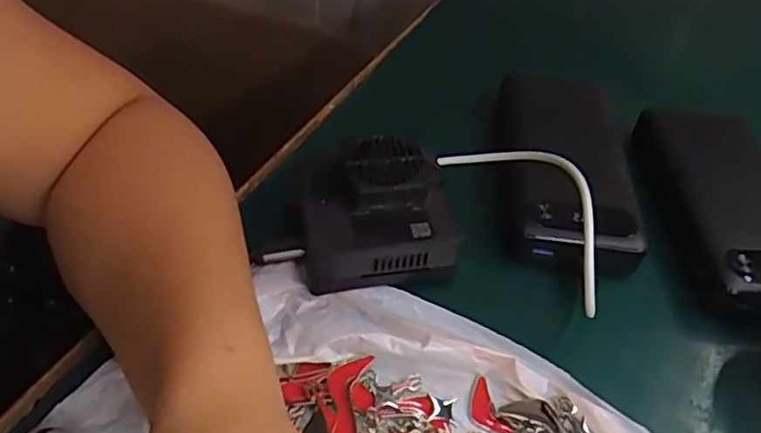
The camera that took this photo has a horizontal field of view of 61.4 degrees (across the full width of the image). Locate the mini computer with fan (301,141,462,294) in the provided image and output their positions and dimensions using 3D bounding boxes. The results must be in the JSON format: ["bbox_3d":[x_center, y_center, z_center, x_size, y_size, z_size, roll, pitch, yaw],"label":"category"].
[{"bbox_3d":[-0.004,-0.004,0.330,0.080,0.041,0.069,-5,47,-11],"label":"mini computer with fan"}]

